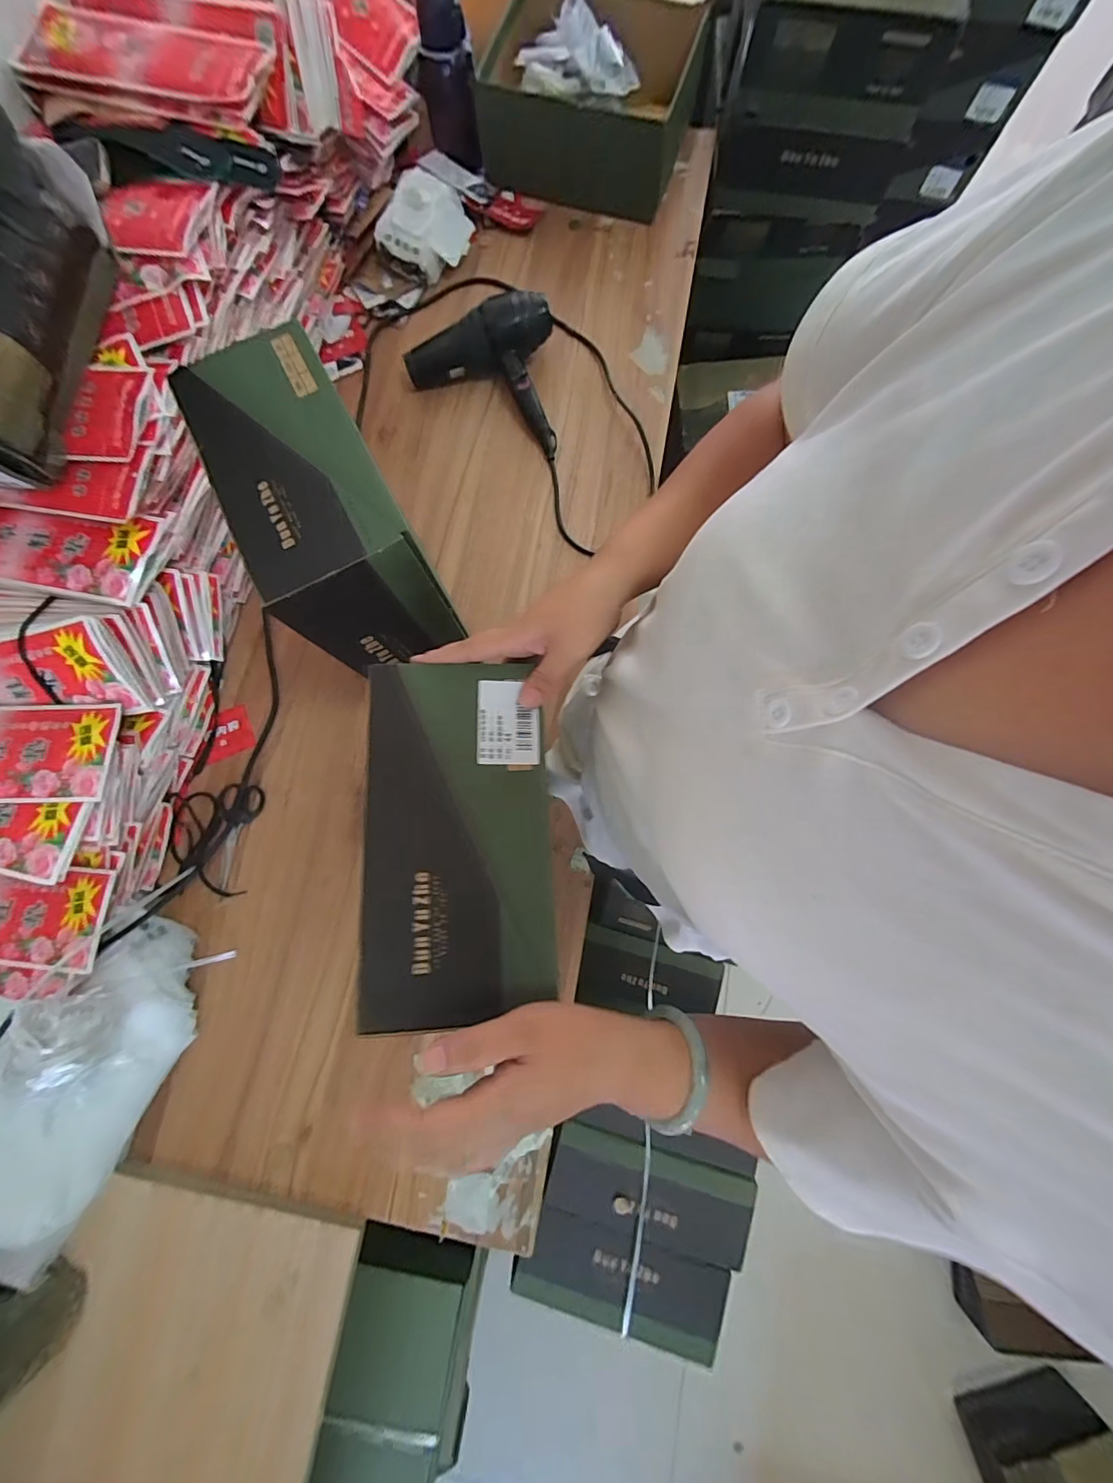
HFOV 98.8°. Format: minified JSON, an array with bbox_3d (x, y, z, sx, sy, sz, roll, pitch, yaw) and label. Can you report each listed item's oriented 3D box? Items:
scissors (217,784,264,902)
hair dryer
[{"bbox_3d":[-0.455,0.136,0.666,0.061,0.009,0.154,11,80,2],"label":"scissors"},{"bbox_3d":[-0.104,-0.564,0.749,0.237,0.084,0.209,-16,80,-3],"label":"hair dryer"}]

